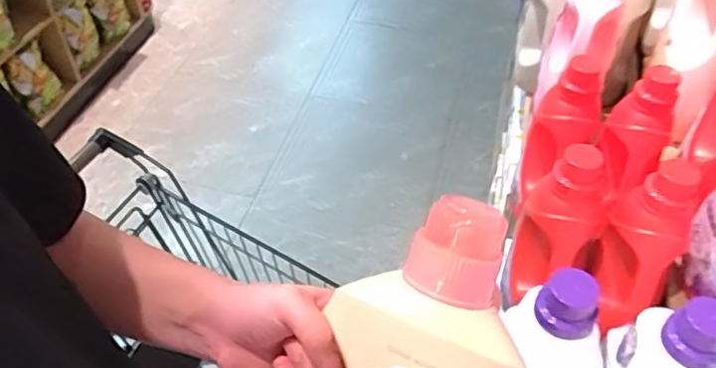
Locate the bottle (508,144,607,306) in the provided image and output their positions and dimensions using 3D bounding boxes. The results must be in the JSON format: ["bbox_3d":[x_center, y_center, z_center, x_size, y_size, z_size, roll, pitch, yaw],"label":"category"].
[{"bbox_3d":[0.285,0.059,0.838,0.104,0.255,0.088,22,49,18],"label":"bottle"}]

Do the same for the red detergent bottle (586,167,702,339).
[{"bbox_3d":[0.375,0.090,0.805,0.098,0.244,0.113,29,52,24],"label":"red detergent bottle"}]

